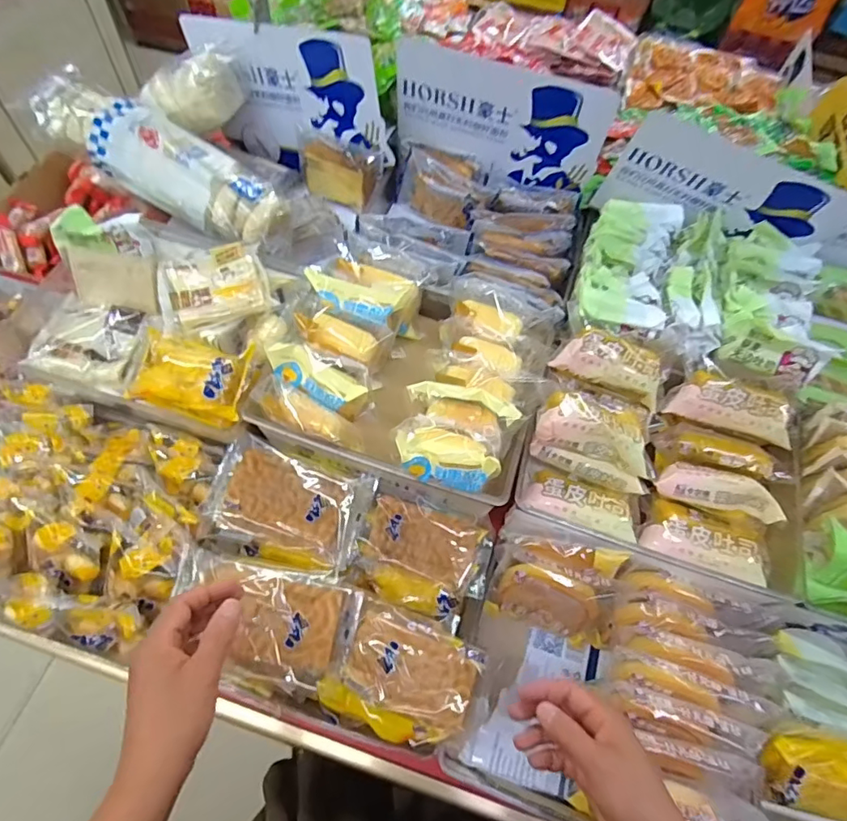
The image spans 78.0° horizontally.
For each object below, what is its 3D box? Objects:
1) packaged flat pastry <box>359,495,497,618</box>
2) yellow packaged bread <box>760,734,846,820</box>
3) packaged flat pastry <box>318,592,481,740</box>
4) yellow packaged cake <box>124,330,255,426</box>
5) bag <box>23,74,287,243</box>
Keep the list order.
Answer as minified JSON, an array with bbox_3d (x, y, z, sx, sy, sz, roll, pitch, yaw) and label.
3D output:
[{"bbox_3d":[-0.001,0.166,0.595,0.142,0.021,0.113,17,79,-1],"label":"packaged flat pastry"},{"bbox_3d":[0.416,0.378,0.544,0.148,0.045,0.090,12,100,-2],"label":"yellow packaged bread"},{"bbox_3d":[-0.018,0.260,0.516,0.136,0.026,0.110,23,62,8],"label":"packaged flat pastry"},{"bbox_3d":[-0.260,-0.043,0.587,0.129,0.048,0.086,12,61,2],"label":"yellow packaged cake"},{"bbox_3d":[-0.339,-0.330,0.693,0.332,0.070,0.088,28,62,-5],"label":"bag"}]

